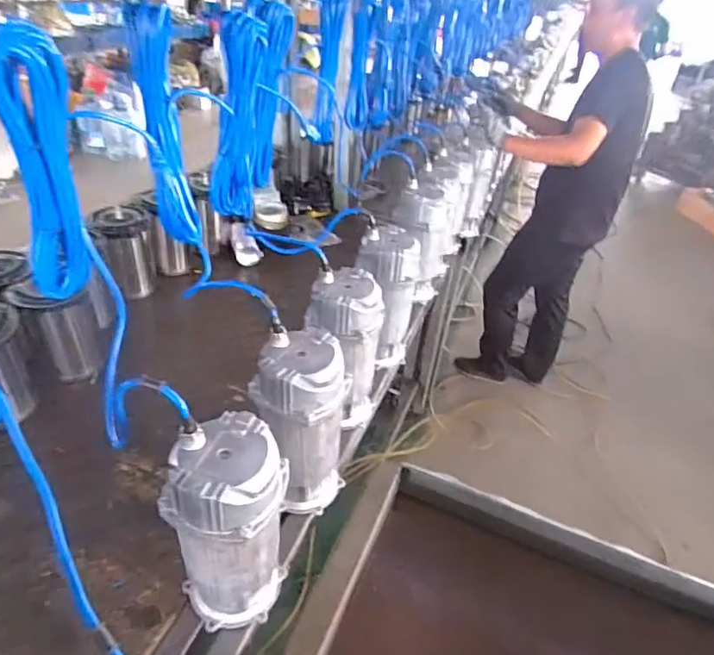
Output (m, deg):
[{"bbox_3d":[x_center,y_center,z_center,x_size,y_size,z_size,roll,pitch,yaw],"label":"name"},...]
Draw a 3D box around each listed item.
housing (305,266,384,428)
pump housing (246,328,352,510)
[{"bbox_3d":[-0.025,0.047,0.949,0.122,0.289,0.117,5,36,-3],"label":"housing"},{"bbox_3d":[-0.087,0.158,0.794,0.120,0.295,0.117,25,39,23],"label":"pump housing"}]

